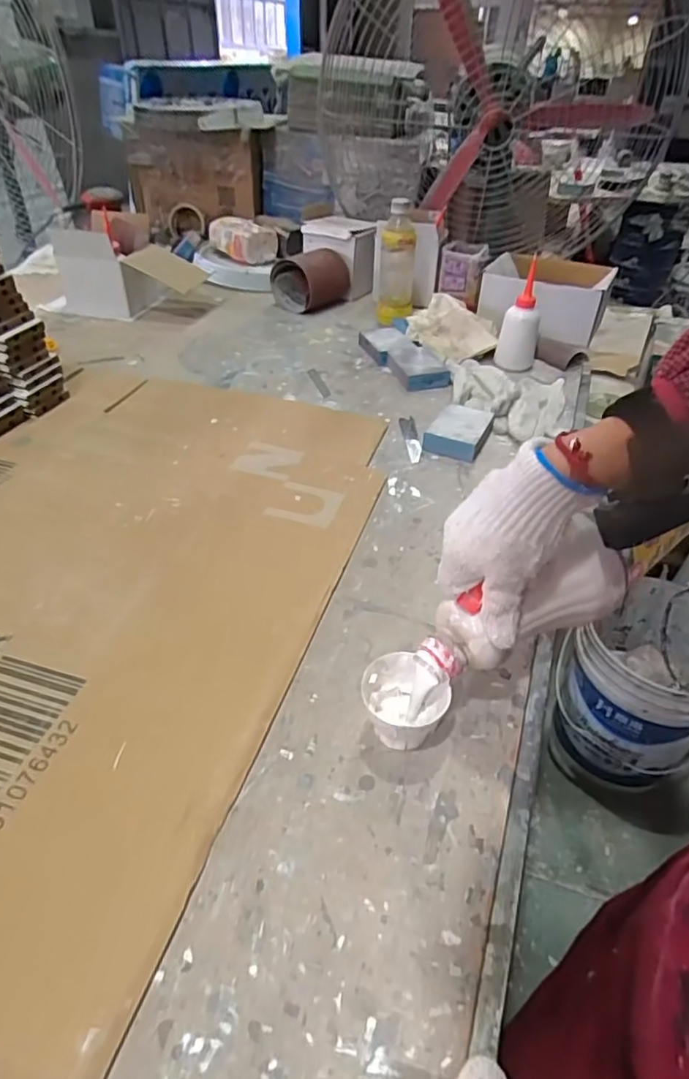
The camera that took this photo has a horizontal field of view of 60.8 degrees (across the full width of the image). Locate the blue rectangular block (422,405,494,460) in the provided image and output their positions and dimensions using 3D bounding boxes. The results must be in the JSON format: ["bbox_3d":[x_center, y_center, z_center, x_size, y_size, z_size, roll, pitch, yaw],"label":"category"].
[{"bbox_3d":[0.153,-0.145,0.788,0.071,0.033,0.093,20,43,17],"label":"blue rectangular block"}]

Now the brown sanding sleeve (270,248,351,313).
[{"bbox_3d":[-0.067,-0.530,1.184,0.100,0.098,0.137,32,48,28],"label":"brown sanding sleeve"}]

